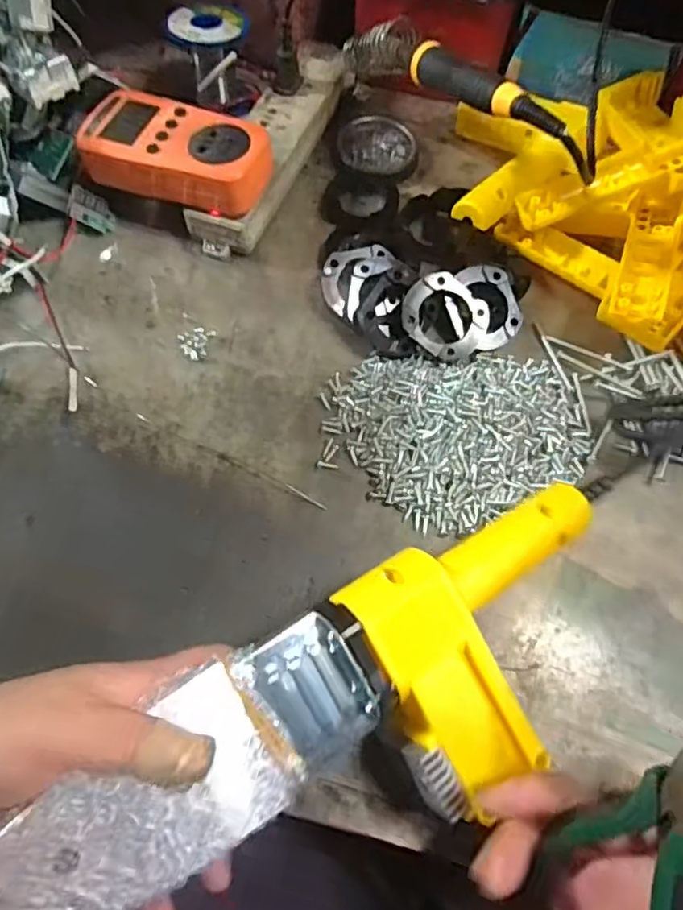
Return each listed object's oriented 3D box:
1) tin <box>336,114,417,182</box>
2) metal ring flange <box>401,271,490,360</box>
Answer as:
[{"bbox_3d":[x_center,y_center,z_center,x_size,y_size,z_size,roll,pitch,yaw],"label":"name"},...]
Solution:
[{"bbox_3d":[0.029,-0.251,0.477,0.063,0.017,0.064,1,66,-3],"label":"tin"},{"bbox_3d":[0.070,-0.092,0.387,0.058,0.006,0.047,35,99,-8],"label":"metal ring flange"}]

